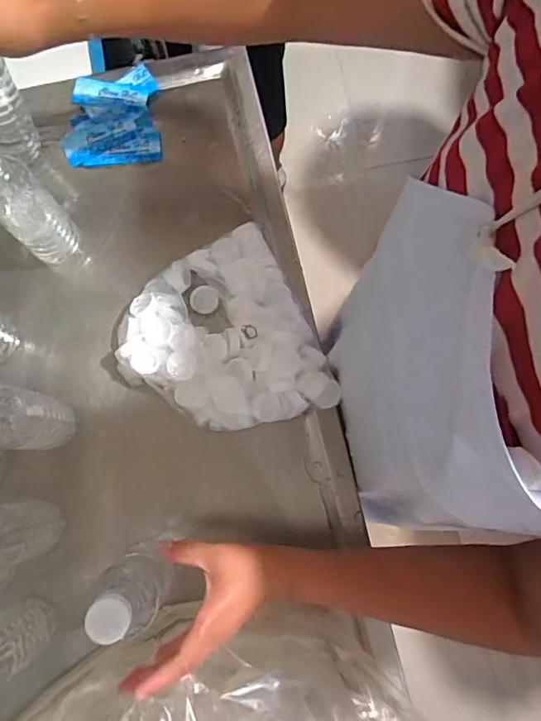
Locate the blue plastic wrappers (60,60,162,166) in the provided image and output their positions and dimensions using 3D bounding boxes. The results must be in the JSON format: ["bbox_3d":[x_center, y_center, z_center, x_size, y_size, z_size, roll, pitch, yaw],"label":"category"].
[{"bbox_3d":[-0.198,-0.302,0.601,0.113,0.013,0.121,-4,79,0],"label":"blue plastic wrappers"}]

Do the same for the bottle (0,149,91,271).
[{"bbox_3d":[-0.243,-0.150,0.492,0.061,0.172,0.053,-41,81,-7],"label":"bottle"}]

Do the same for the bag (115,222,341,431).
[{"bbox_3d":[-0.059,-0.019,0.522,0.194,0.050,0.212,-26,80,-5],"label":"bag"}]

